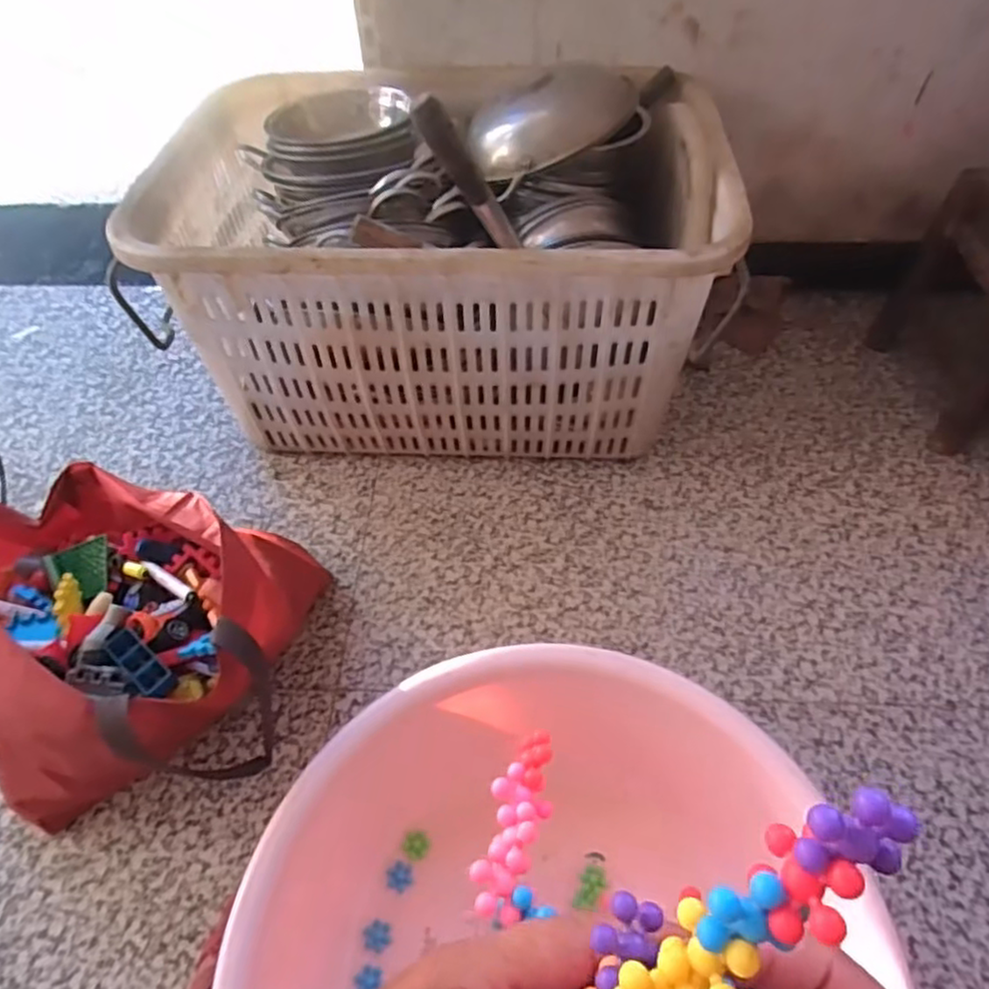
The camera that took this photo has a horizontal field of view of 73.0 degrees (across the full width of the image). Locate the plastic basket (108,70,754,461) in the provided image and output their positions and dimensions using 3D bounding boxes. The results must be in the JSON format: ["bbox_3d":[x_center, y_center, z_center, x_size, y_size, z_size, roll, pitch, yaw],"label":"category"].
[{"bbox_3d":[-0.062,-0.330,0.974,0.692,0.371,0.499,1,52,3],"label":"plastic basket"}]

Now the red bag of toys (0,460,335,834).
[{"bbox_3d":[-0.366,0.143,0.693,0.332,0.269,0.309,-4,52,-1],"label":"red bag of toys"}]

